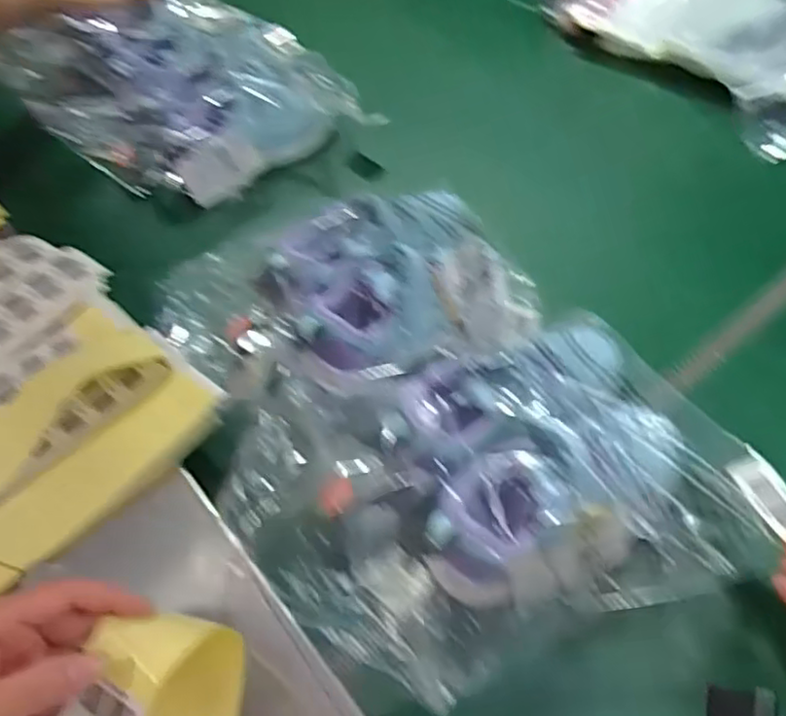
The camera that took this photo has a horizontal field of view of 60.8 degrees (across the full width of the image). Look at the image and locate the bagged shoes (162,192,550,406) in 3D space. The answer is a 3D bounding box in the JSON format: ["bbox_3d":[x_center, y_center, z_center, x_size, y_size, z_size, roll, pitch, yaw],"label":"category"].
[{"bbox_3d":[-0.038,-0.057,0.540,0.293,0.080,0.189,-11,51,-8],"label":"bagged shoes"}]

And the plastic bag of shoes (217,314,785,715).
[{"bbox_3d":[0.066,0.084,0.427,0.305,0.100,0.186,-14,52,-11],"label":"plastic bag of shoes"}]

